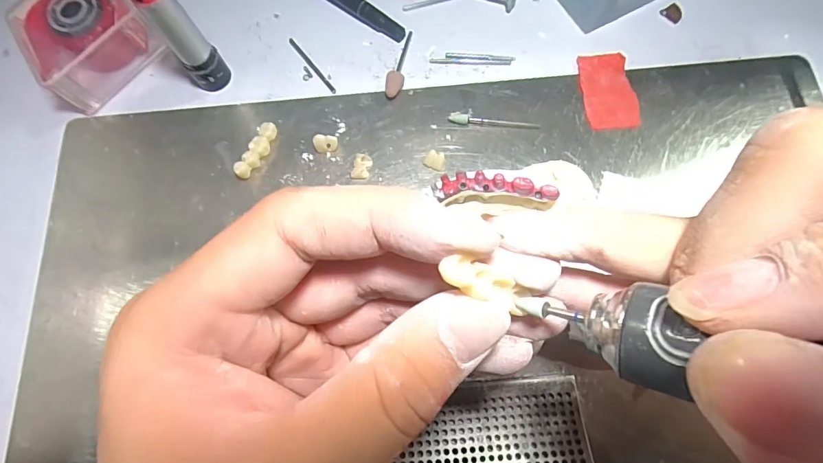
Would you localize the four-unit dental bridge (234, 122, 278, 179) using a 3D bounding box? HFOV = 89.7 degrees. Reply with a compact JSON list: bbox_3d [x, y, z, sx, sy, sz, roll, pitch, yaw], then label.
[{"bbox_3d":[-0.080,-0.042,0.213,0.009,0.010,0.033,25,77,9],"label":"four-unit dental bridge"}]

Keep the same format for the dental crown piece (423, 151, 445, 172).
[{"bbox_3d":[0.012,-0.036,0.208,0.010,0.006,0.008,15,76,7],"label":"dental crown piece"}]

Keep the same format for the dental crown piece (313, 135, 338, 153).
[{"bbox_3d":[-0.044,-0.044,0.212,0.012,0.009,0.007,2,75,3],"label":"dental crown piece"}]

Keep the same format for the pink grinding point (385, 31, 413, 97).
[{"bbox_3d":[-0.006,-0.092,0.225,0.008,0.007,0.044,12,76,6],"label":"pink grinding point"}]

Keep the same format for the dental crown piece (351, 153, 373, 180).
[{"bbox_3d":[-0.025,-0.033,0.210,0.008,0.006,0.013,15,76,7],"label":"dental crown piece"}]

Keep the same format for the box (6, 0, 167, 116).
[{"bbox_3d":[-0.177,-0.106,0.224,0.053,0.029,0.060,42,81,13],"label":"box"}]

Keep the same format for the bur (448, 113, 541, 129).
[{"bbox_3d":[0.043,-0.058,0.215,0.046,0.004,0.006,3,75,4],"label":"bur"}]

